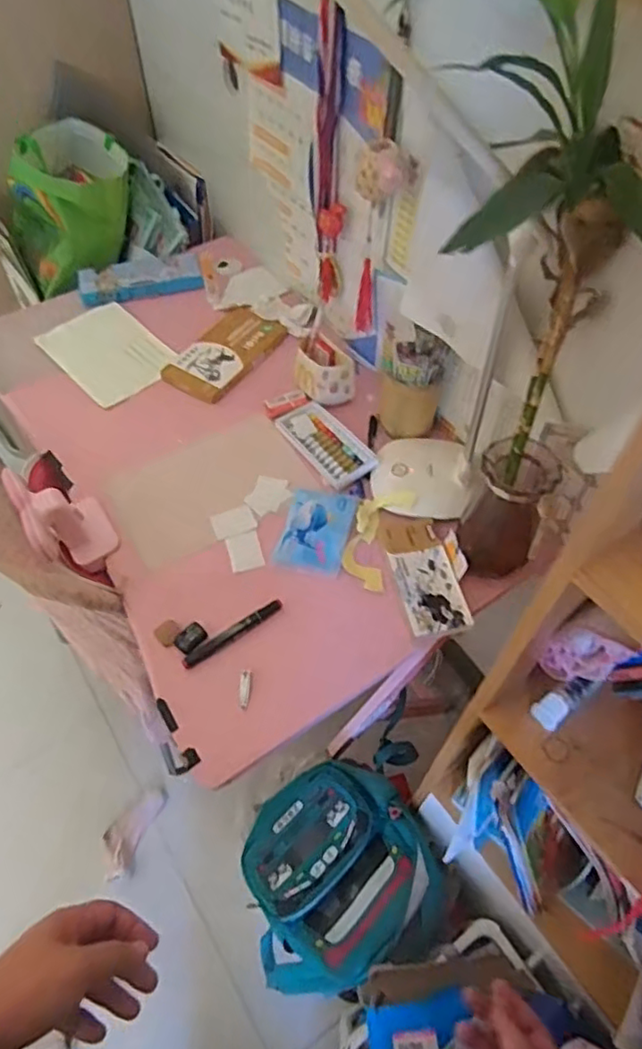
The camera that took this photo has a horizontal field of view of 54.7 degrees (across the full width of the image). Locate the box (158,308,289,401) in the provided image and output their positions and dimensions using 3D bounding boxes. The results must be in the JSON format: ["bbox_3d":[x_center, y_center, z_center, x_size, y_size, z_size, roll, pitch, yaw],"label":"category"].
[{"bbox_3d":[-0.169,-0.314,1.125,0.129,0.028,0.242,27,62,16],"label":"box"}]

